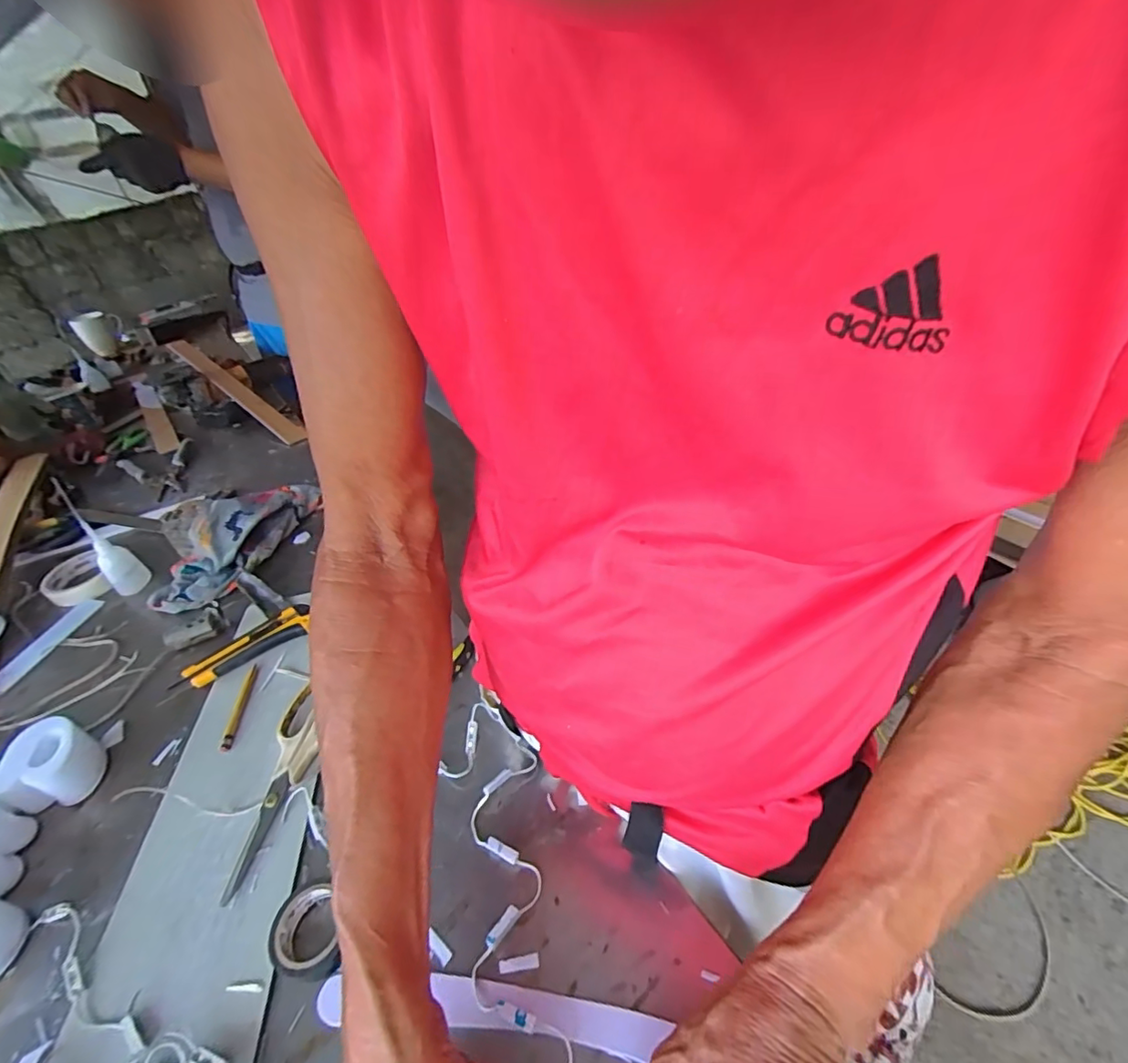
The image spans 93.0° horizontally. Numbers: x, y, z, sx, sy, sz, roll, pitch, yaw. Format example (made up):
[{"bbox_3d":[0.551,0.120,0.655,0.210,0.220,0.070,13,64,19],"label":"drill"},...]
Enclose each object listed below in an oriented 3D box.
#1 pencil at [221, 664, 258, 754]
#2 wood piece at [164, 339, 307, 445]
[{"bbox_3d":[-0.321,0.175,0.531,0.010,0.010,0.095,-10,37,-3],"label":"pencil"},{"bbox_3d":[-0.748,-0.328,1.193,0.668,0.016,0.057,33,35,32],"label":"wood piece"}]

